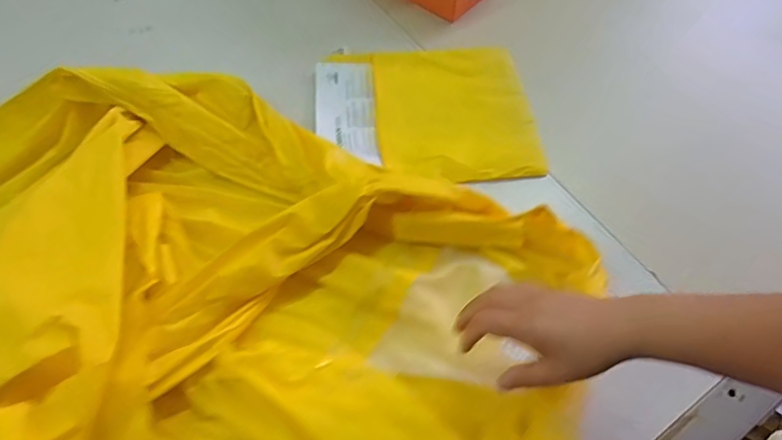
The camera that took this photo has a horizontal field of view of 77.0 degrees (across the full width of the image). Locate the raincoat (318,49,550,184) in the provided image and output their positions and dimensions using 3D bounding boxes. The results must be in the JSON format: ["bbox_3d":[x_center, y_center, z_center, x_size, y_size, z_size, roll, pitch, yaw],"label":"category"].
[{"bbox_3d":[0.049,-0.157,0.702,0.314,0.035,0.214,4,67,6],"label":"raincoat"}]

